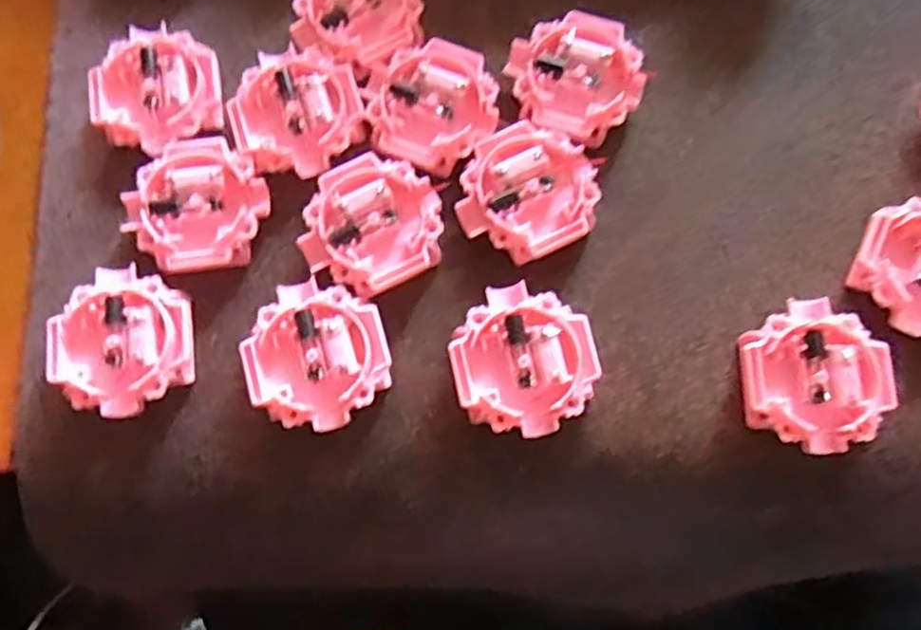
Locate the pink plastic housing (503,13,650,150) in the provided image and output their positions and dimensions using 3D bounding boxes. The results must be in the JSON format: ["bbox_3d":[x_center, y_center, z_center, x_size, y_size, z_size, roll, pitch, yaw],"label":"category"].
[{"bbox_3d":[0.047,-0.098,0.281,0.053,0.015,0.053,0,77,1],"label":"pink plastic housing"}]

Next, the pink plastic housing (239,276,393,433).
[{"bbox_3d":[-0.054,0.015,0.256,0.052,0.017,0.054,0,77,1],"label":"pink plastic housing"}]

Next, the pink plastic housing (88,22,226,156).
[{"bbox_3d":[-0.127,-0.093,0.284,0.051,0.017,0.053,0,77,1],"label":"pink plastic housing"}]

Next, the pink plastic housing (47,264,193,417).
[{"bbox_3d":[-0.128,0.010,0.257,0.051,0.014,0.055,-9,77,-1],"label":"pink plastic housing"}]

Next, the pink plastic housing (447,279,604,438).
[{"bbox_3d":[0.023,0.017,0.254,0.052,0.016,0.055,-13,77,-2],"label":"pink plastic housing"}]

